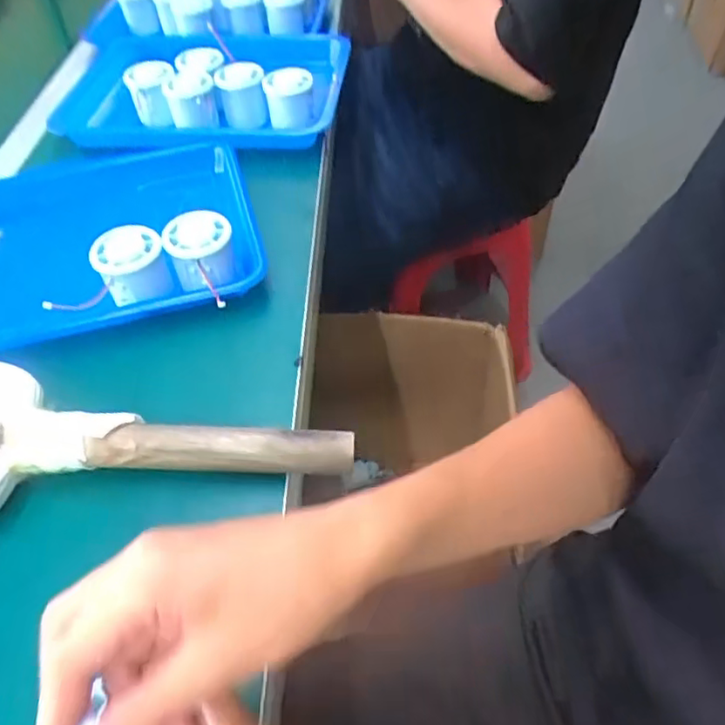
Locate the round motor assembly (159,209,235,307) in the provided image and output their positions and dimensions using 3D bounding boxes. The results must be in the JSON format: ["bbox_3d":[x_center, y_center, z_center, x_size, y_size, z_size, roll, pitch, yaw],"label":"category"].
[{"bbox_3d":[-0.136,-0.090,0.526,0.066,0.047,0.060,21,54,20],"label":"round motor assembly"}]

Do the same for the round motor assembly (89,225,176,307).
[{"bbox_3d":[-0.195,-0.080,0.528,0.057,0.049,0.056,-21,51,-14],"label":"round motor assembly"}]

